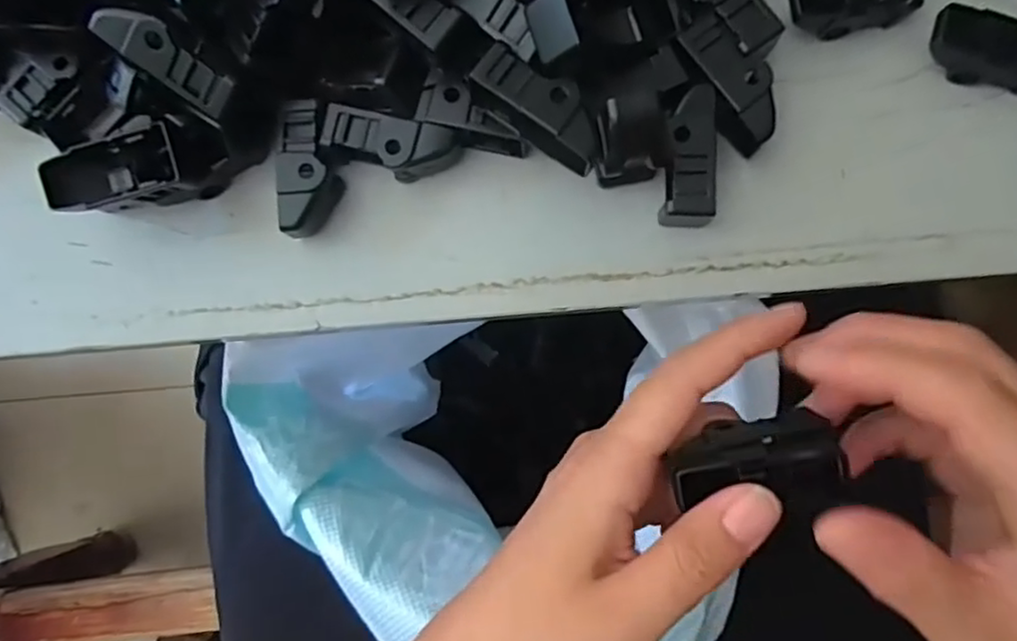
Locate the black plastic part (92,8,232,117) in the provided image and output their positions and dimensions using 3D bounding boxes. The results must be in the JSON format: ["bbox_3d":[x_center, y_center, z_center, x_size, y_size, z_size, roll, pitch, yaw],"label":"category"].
[{"bbox_3d":[-0.112,-0.087,0.220,0.046,0.010,0.018,39,118,-20],"label":"black plastic part"}]

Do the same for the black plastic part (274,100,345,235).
[{"bbox_3d":[-0.074,-0.055,0.251,0.017,0.025,0.048,2,86,5],"label":"black plastic part"}]

